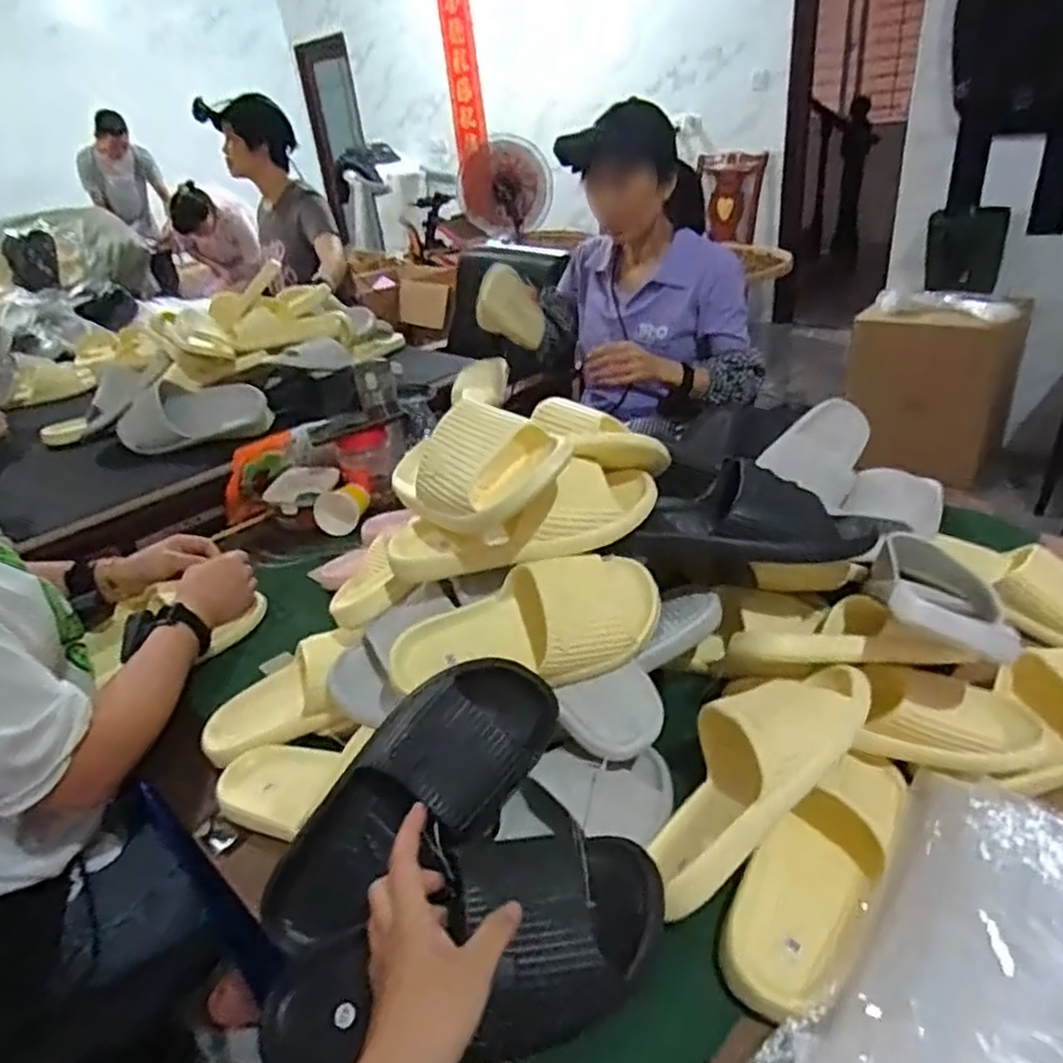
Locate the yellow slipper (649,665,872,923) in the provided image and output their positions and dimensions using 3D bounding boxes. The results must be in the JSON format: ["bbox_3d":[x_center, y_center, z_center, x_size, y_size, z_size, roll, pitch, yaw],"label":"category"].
[{"bbox_3d":[0.169,0.189,0.553,0.246,0.064,0.103,-46,43,-17],"label":"yellow slipper"}]

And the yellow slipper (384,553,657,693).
[{"bbox_3d":[-0.002,0.086,0.616,0.240,0.080,0.099,-13,60,-4],"label":"yellow slipper"}]

